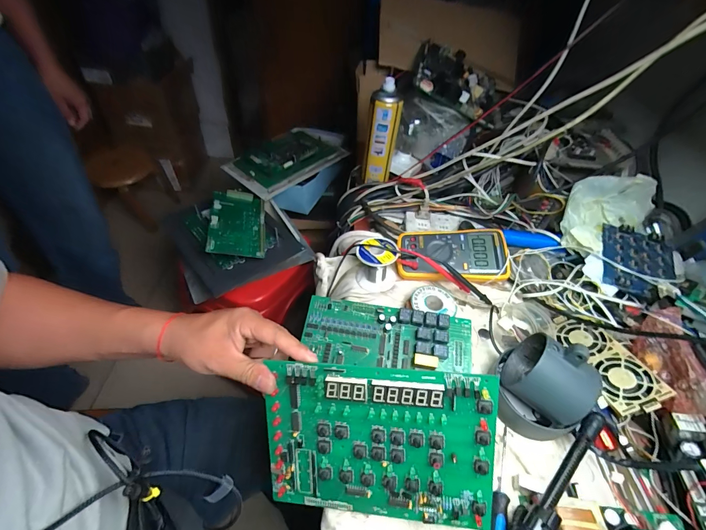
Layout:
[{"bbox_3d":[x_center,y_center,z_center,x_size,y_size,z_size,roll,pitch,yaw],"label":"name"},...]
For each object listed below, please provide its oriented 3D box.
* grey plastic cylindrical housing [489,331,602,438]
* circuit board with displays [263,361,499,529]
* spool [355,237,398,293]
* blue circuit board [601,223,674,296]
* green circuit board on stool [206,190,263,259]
[{"bbox_3d":[0.221,0.139,0.384,0.079,0.108,0.105,-24,55,-23],"label":"grey plastic cylindrical housing"},{"bbox_3d":[0.021,0.173,0.312,0.211,0.157,0.010,1,10,10],"label":"circuit board with displays"},{"bbox_3d":[0.039,-0.005,0.523,0.067,0.058,0.059,8,48,3],"label":"spool"},{"bbox_3d":[0.449,-0.006,0.513,0.101,0.011,0.118,18,62,9],"label":"blue circuit board"},{"bbox_3d":[-0.265,-0.099,0.753,0.117,0.014,0.205,5,53,-21],"label":"green circuit board on stool"}]

